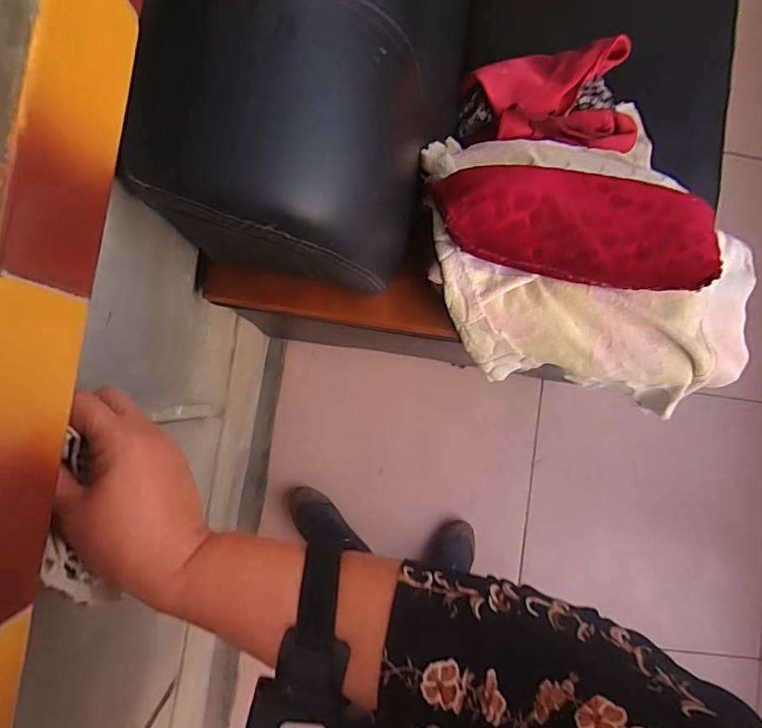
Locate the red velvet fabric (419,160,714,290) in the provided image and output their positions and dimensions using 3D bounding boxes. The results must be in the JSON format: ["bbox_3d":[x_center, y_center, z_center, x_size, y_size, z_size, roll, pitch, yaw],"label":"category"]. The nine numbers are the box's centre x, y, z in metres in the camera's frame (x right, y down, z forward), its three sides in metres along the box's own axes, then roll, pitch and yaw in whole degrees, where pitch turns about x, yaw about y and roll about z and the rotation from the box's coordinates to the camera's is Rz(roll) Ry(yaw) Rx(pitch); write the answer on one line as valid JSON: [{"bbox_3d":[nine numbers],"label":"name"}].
[{"bbox_3d":[0.219,-0.153,0.560,0.316,0.075,0.130,1,87,-5],"label":"red velvet fabric"}]

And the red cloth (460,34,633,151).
[{"bbox_3d":[0.259,-0.394,0.772,0.256,0.053,0.147,-6,87,-5],"label":"red cloth"}]

